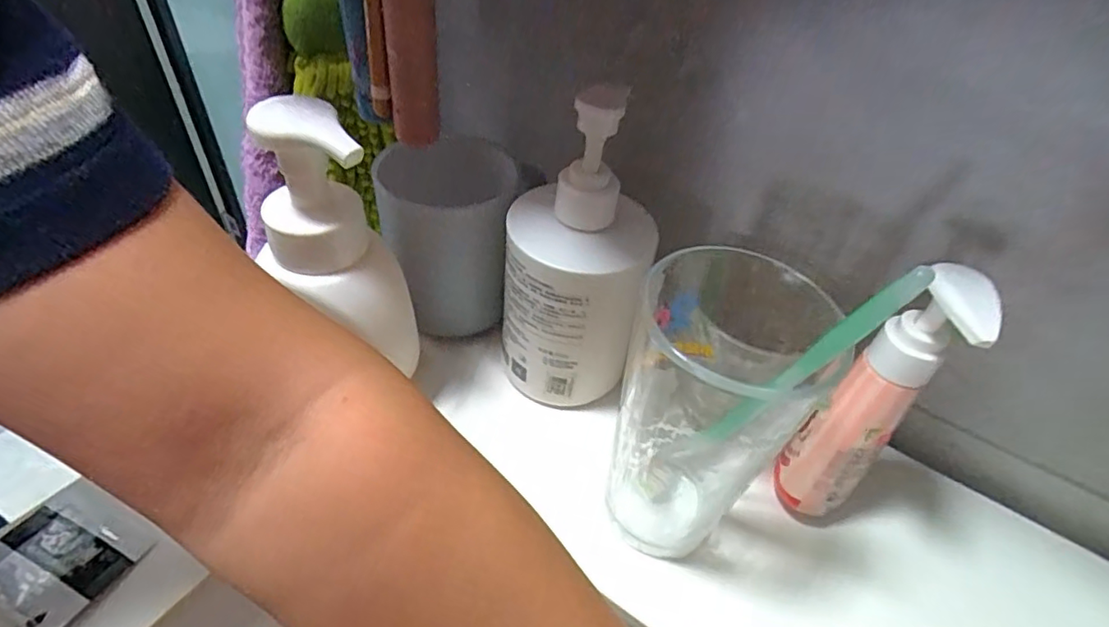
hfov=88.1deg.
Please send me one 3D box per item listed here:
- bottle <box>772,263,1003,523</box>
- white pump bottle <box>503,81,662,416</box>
[{"bbox_3d":[0.142,0.044,0.264,0.036,0.168,0.030,31,49,25],"label":"bottle"},{"bbox_3d":[0.012,-0.027,0.304,0.077,0.165,0.063,2,43,-4],"label":"white pump bottle"}]

